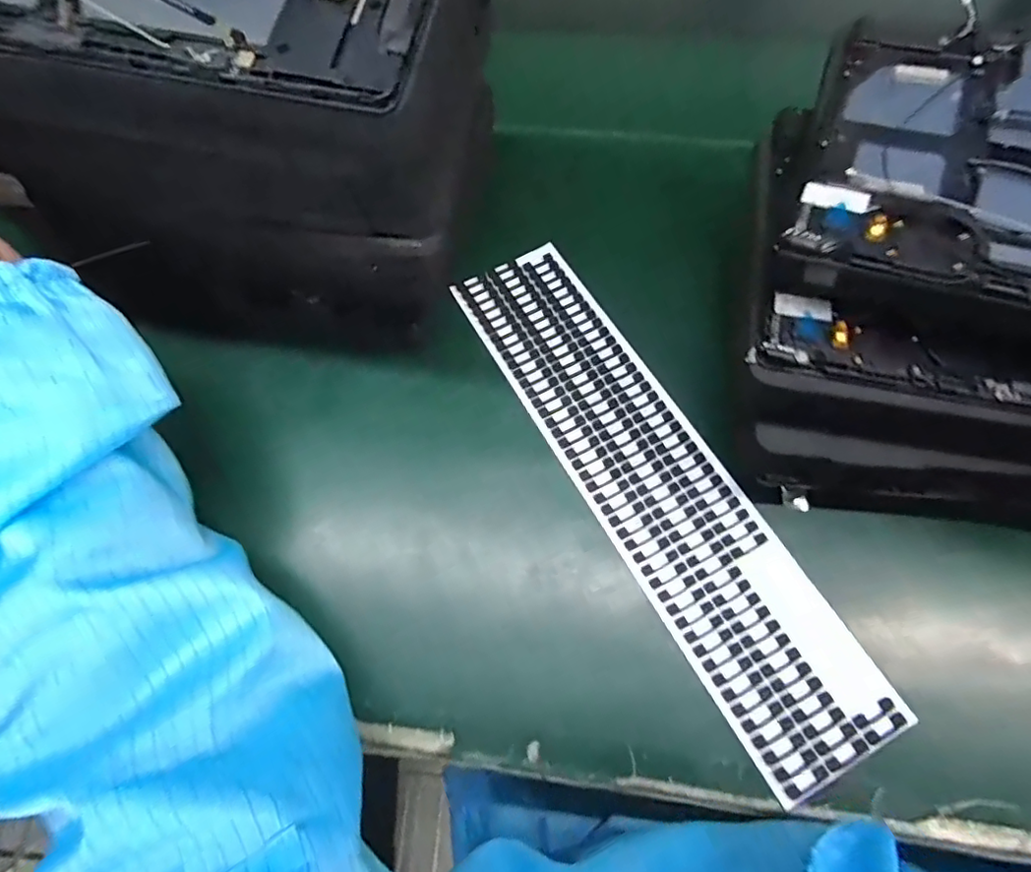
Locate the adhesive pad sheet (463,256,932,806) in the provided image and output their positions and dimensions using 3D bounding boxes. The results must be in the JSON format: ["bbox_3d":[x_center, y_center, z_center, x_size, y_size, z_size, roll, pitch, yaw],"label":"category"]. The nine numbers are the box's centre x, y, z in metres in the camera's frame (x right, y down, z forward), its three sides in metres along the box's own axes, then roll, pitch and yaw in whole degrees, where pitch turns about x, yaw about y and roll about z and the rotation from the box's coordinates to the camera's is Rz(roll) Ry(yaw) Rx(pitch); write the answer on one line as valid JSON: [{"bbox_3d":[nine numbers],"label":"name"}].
[{"bbox_3d":[0.068,0.018,0.295,0.068,0.006,0.301,-27,68,-10],"label":"adhesive pad sheet"}]

